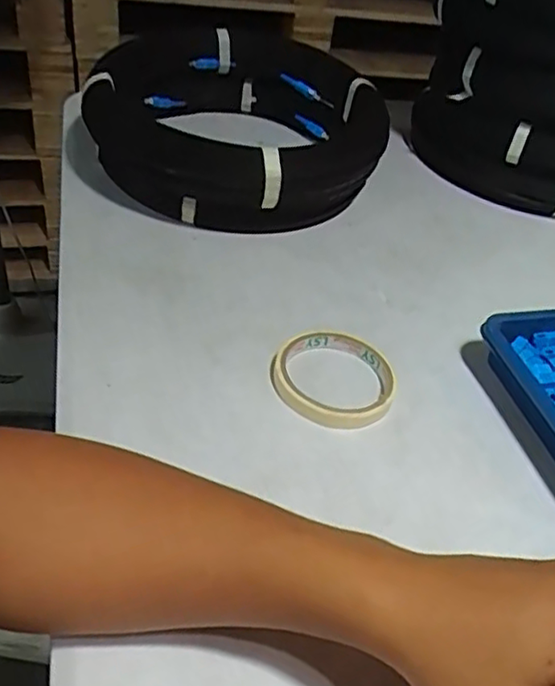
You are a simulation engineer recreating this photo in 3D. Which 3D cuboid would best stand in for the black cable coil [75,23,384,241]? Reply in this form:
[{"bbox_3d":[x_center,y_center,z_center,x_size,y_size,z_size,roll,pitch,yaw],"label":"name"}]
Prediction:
[{"bbox_3d":[-0.035,-0.215,0.661,0.272,0.097,0.264,6,41,-5],"label":"black cable coil"}]

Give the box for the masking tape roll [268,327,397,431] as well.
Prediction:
[{"bbox_3d":[0.042,0.023,0.477,0.089,0.010,0.093,6,41,-5],"label":"masking tape roll"}]

